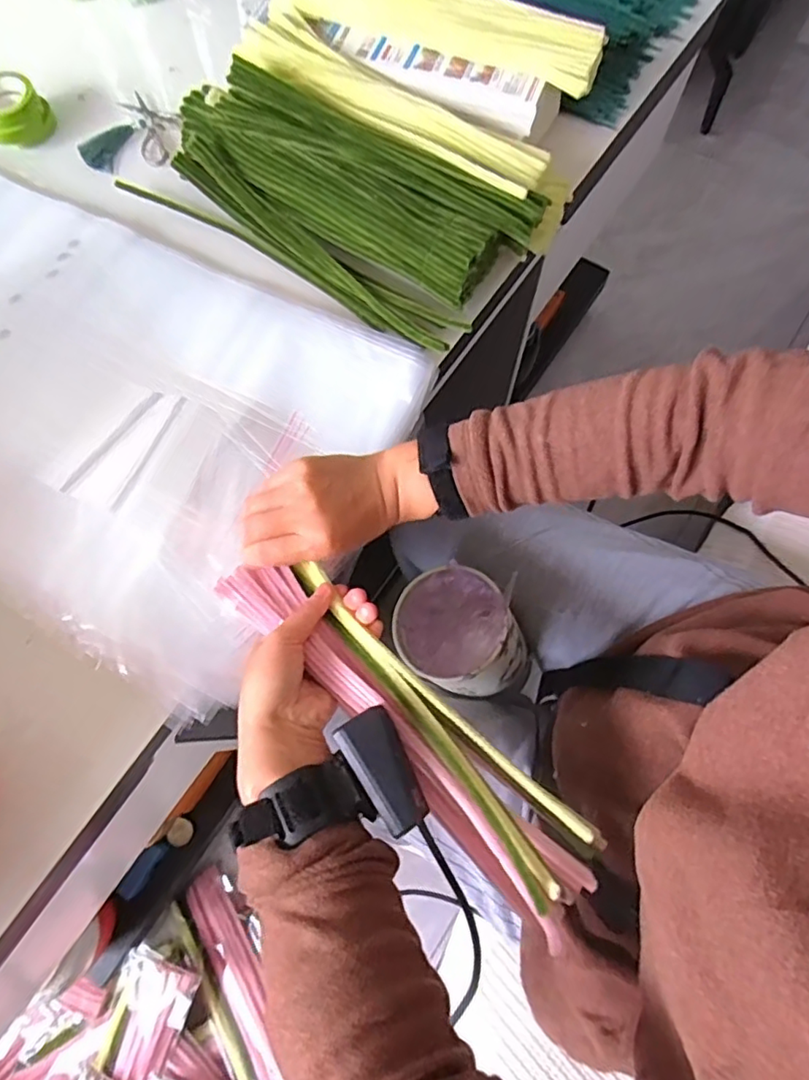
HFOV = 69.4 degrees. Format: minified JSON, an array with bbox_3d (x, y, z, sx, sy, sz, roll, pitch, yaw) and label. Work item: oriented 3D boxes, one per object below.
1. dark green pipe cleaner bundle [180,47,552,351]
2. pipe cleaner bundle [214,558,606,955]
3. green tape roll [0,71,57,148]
[{"bbox_3d":[-0.057,-0.294,0.502,0.313,0.065,0.126,35,77,11],"label":"dark green pipe cleaner bundle"},{"bbox_3d":[-0.011,0.108,0.379,0.298,0.038,0.065,40,77,19],"label":"pipe cleaner bundle"},{"bbox_3d":[-0.387,-0.425,0.580,0.054,0.042,0.055,0,73,1],"label":"green tape roll"}]

